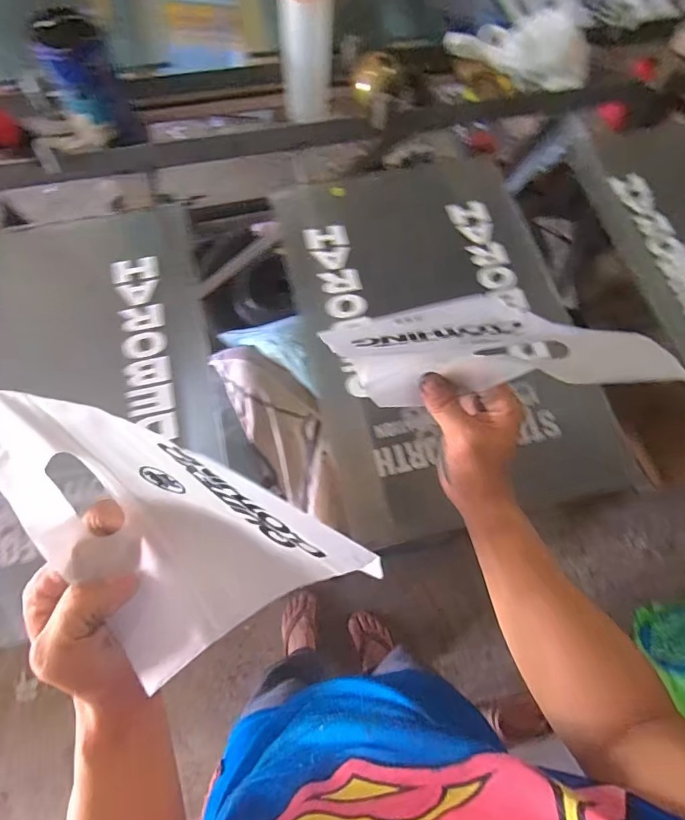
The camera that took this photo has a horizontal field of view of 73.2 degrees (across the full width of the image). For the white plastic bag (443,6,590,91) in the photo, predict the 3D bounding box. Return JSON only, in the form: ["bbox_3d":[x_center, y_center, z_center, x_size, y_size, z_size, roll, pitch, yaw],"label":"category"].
[{"bbox_3d":[0.322,-0.664,0.824,0.250,0.104,0.094,35,72,10],"label":"white plastic bag"}]

